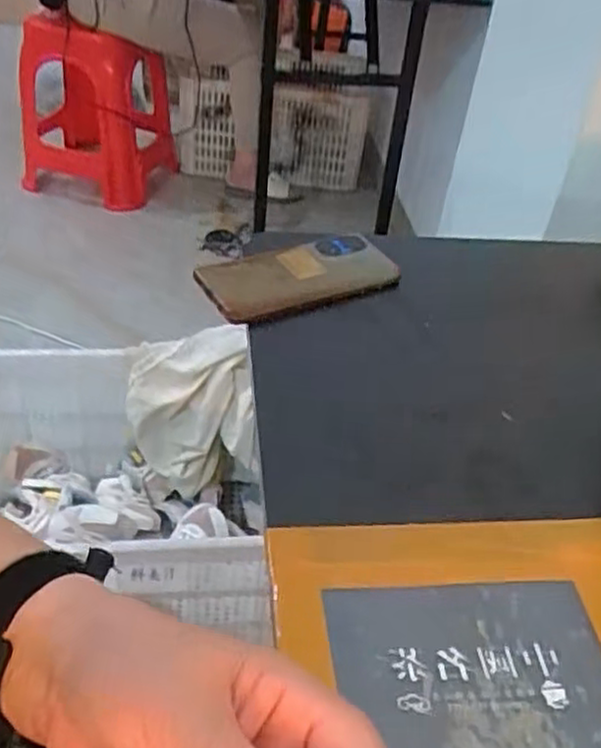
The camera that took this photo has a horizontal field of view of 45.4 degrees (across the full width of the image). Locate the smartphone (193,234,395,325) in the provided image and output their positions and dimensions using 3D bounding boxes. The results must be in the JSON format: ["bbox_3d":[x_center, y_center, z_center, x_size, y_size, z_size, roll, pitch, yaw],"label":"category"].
[{"bbox_3d":[0.001,-0.081,0.602,0.163,0.016,0.079,-15,54,-27],"label":"smartphone"}]

